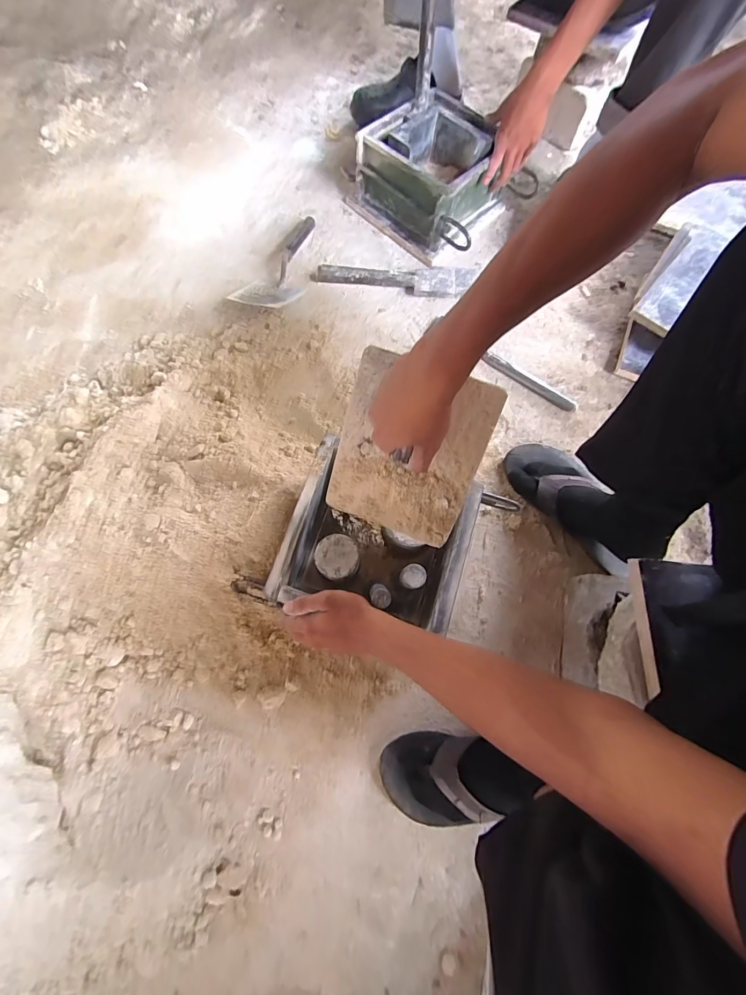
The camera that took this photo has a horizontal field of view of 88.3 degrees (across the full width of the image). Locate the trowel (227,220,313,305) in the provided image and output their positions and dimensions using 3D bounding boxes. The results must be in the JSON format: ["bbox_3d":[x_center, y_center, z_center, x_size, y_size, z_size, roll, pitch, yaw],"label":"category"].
[{"bbox_3d":[-0.176,-0.464,0.772,0.102,0.052,0.270,25,75,5],"label":"trowel"}]

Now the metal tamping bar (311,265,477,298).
[{"bbox_3d":[0.042,-0.458,0.791,0.326,0.020,0.070,6,74,1],"label":"metal tamping bar"}]

